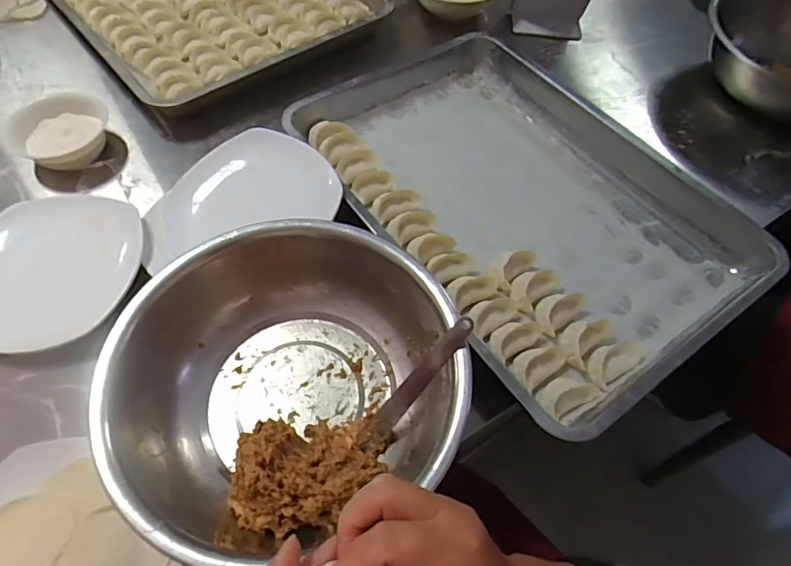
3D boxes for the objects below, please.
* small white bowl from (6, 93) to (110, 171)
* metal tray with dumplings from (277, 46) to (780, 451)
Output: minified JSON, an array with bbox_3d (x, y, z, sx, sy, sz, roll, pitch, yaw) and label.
[{"bbox_3d":[-0.397,-0.179,0.582,0.095,0.049,0.089,1,58,-1],"label":"small white bowl"},{"bbox_3d":[0.130,-0.102,0.574,0.341,0.058,0.489,-33,65,-20],"label":"metal tray with dumplings"}]

